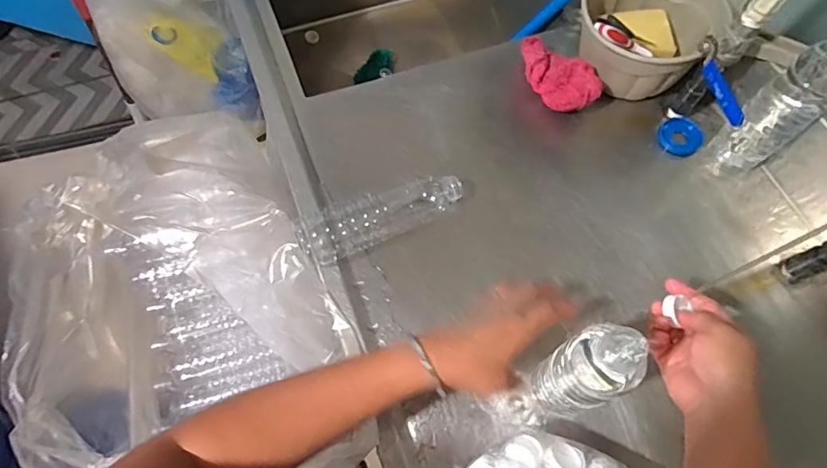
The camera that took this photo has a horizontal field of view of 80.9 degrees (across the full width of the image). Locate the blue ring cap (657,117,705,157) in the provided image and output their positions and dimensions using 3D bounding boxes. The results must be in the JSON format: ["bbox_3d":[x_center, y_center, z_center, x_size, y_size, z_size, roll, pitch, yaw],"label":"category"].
[{"bbox_3d":[0.363,-0.132,0.659,0.058,0.010,0.051,25,86,12],"label":"blue ring cap"}]

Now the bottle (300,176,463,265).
[{"bbox_3d":[-0.033,-0.023,0.583,0.198,0.054,0.050,-25,70,-12],"label":"bottle"}]

